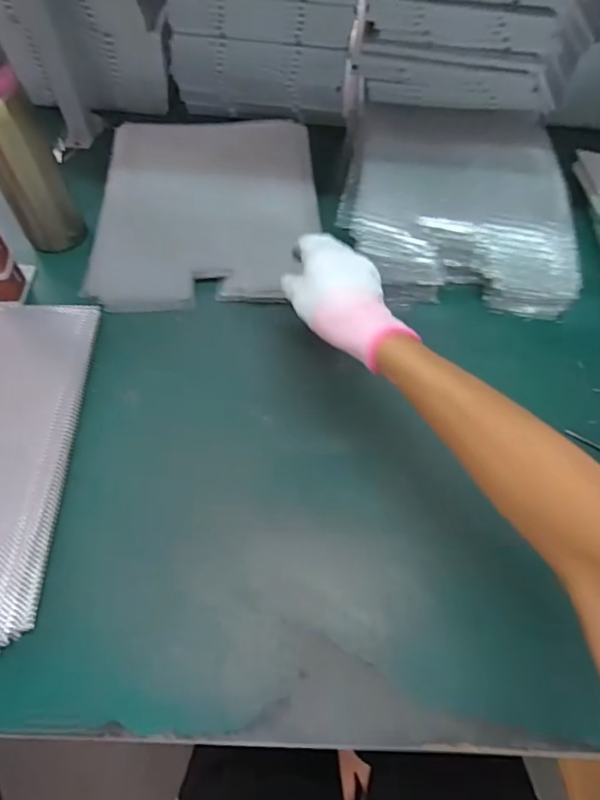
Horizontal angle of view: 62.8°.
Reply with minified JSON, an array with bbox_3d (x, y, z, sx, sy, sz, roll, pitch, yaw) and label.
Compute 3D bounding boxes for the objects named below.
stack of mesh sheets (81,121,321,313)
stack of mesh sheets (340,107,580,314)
[{"bbox_3d":[-0.115,-0.241,0.626,0.276,0.025,0.284,-5,70,-4],"label":"stack of mesh sheets"},{"bbox_3d":[0.199,-0.278,0.654,0.287,0.088,0.338,5,58,0],"label":"stack of mesh sheets"}]

